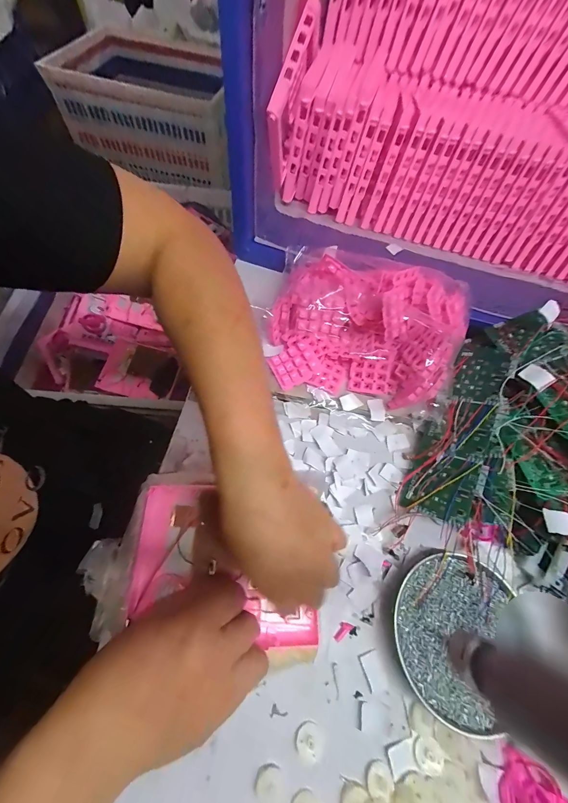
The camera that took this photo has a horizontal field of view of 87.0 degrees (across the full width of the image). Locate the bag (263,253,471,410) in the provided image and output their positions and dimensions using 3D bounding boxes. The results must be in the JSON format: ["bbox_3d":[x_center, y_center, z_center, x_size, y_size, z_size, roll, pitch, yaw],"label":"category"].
[{"bbox_3d":[0.101,-0.102,0.392,0.236,0.089,0.195,14,63,1],"label":"bag"}]

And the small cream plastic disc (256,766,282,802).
[{"bbox_3d":[-0.012,0.311,0.243,0.019,0.004,0.020,2,63,-5],"label":"small cream plastic disc"}]

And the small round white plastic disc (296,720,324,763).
[{"bbox_3d":[0.022,0.290,0.255,0.024,0.007,0.022,2,63,-5],"label":"small round white plastic disc"}]

